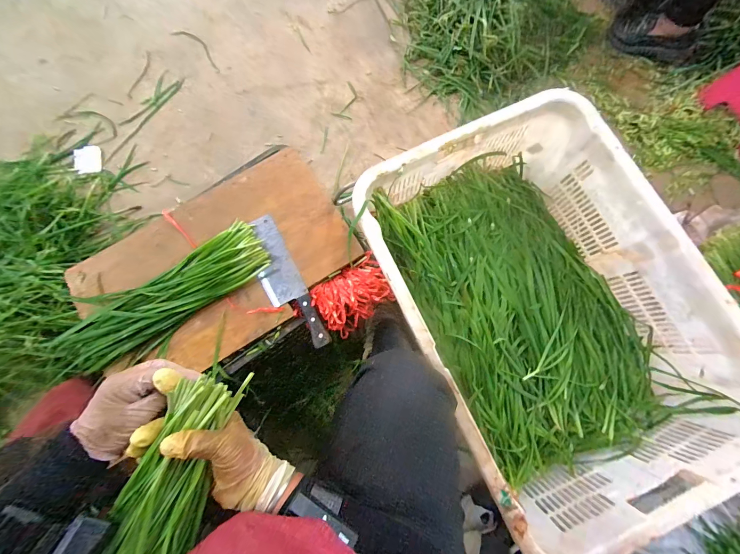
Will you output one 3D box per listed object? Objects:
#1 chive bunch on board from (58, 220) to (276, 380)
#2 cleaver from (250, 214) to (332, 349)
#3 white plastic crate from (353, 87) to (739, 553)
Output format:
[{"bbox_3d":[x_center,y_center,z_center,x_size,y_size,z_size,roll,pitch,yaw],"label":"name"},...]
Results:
[{"bbox_3d":[-0.371,0.038,0.563,0.393,0.036,0.126,-30,79,-5],"label":"chive bunch on board"},{"bbox_3d":[-0.158,0.011,0.575,0.068,0.013,0.262,-28,79,-5],"label":"cleaver"},{"bbox_3d":[0.304,0.052,0.594,0.454,0.202,0.656,-24,79,-4],"label":"white plastic crate"}]

